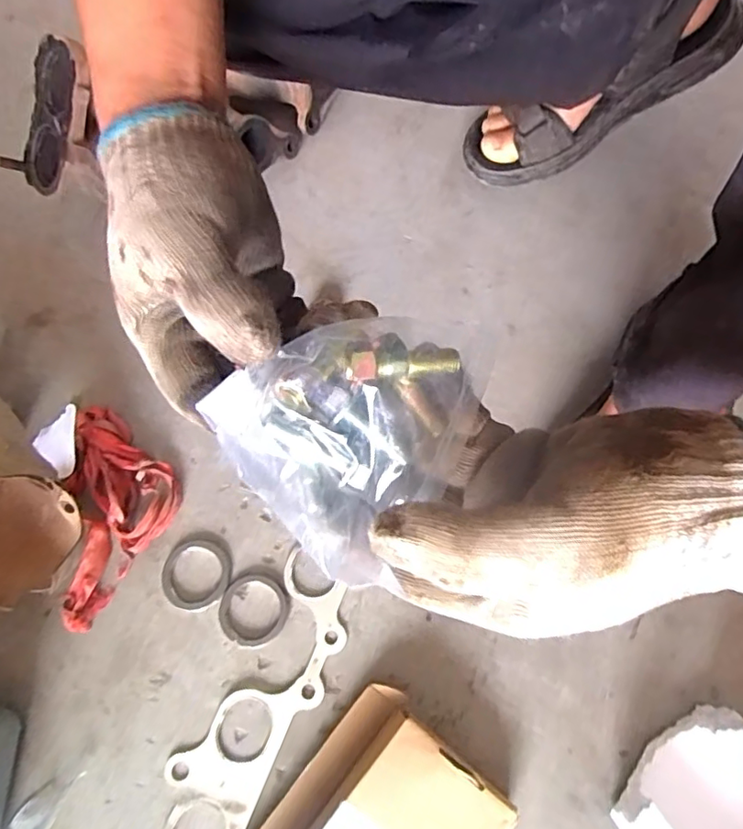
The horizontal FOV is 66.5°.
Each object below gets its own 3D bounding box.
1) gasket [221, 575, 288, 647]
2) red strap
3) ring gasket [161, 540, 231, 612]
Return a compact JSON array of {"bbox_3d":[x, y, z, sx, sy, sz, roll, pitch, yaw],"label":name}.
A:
[{"bbox_3d":[-0.095,0.158,0.458,0.055,0.006,0.055,15,71,8],"label":"gasket"},{"bbox_3d":[-0.213,0.078,0.481,0.095,0.027,0.177,-10,70,-1],"label":"red strap"},{"bbox_3d":[-0.145,0.133,0.469,0.056,0.006,0.055,-1,70,2],"label":"ring gasket"}]

